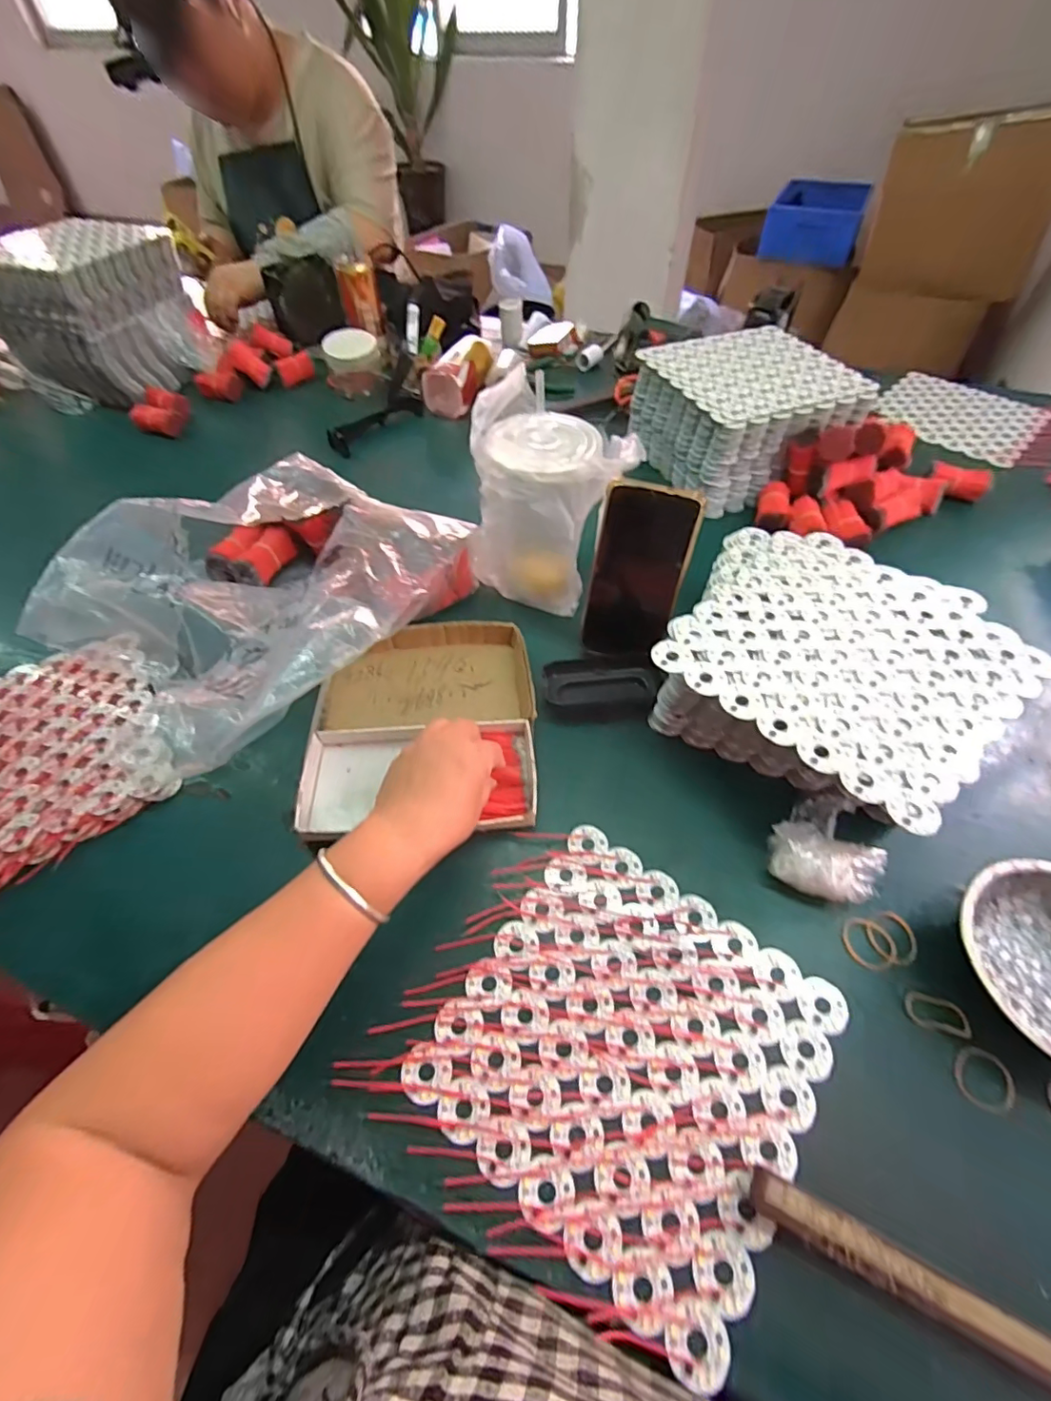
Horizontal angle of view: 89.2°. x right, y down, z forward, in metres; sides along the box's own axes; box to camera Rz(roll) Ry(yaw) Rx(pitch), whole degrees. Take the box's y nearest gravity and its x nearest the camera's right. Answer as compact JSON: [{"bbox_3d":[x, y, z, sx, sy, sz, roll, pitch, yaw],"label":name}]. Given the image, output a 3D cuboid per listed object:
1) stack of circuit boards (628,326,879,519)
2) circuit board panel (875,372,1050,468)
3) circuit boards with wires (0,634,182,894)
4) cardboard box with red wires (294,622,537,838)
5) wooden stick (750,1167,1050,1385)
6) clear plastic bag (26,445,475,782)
[{"bbox_3d":[0.289,-0.385,0.726,0.223,0.121,0.228,-20,55,-14],"label":"stack of circuit boards"},{"bbox_3d":[0.676,-0.448,0.832,0.215,0.004,0.210,39,63,25],"label":"circuit board panel"},{"bbox_3d":[-0.452,0.050,0.459,0.245,0.025,0.236,-29,59,-19],"label":"circuit boards with wires"},{"bbox_3d":[-0.090,0.019,0.478,0.190,0.048,0.206,-2,47,-2],"label":"cardboard box with red wires"},{"bbox_3d":[0.219,0.301,0.260,0.204,0.018,0.018,22,57,15],"label":"wooden stick"},{"bbox_3d":[-0.255,-0.118,0.538,0.306,0.116,0.346,32,59,23],"label":"clear plastic bag"}]

